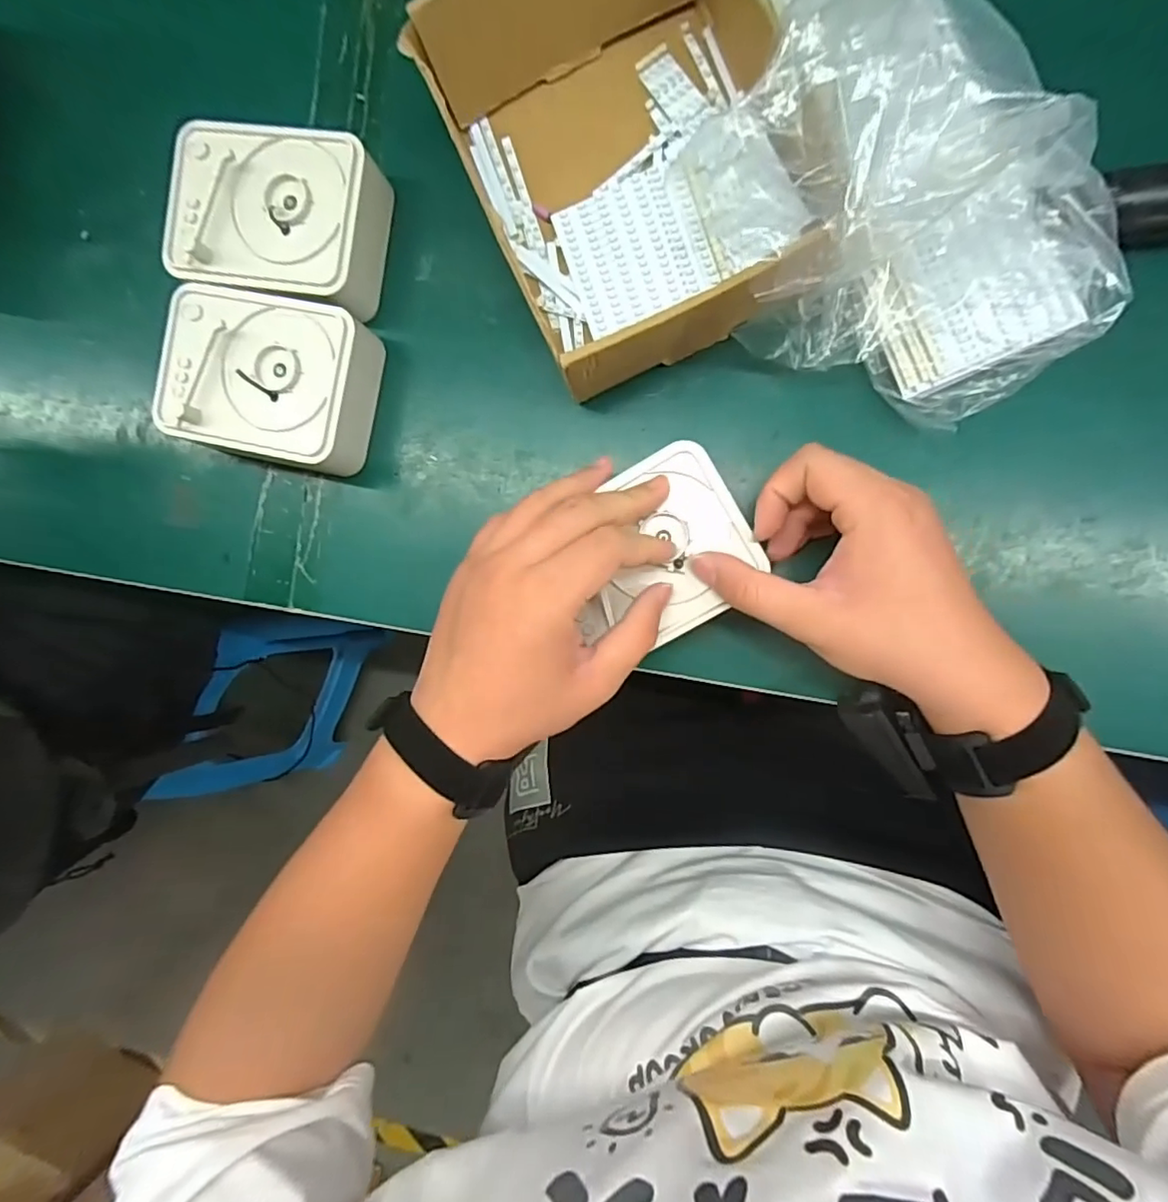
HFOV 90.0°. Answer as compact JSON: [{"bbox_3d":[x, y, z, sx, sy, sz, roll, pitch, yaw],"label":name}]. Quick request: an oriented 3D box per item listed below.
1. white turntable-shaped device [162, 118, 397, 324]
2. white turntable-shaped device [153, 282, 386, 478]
[{"bbox_3d":[-0.196,-0.242,0.380,0.123,0.055,0.099,11,90,8],"label":"white turntable-shaped device"},{"bbox_3d":[-0.204,-0.142,0.385,0.122,0.050,0.097,14,91,8],"label":"white turntable-shaped device"}]

